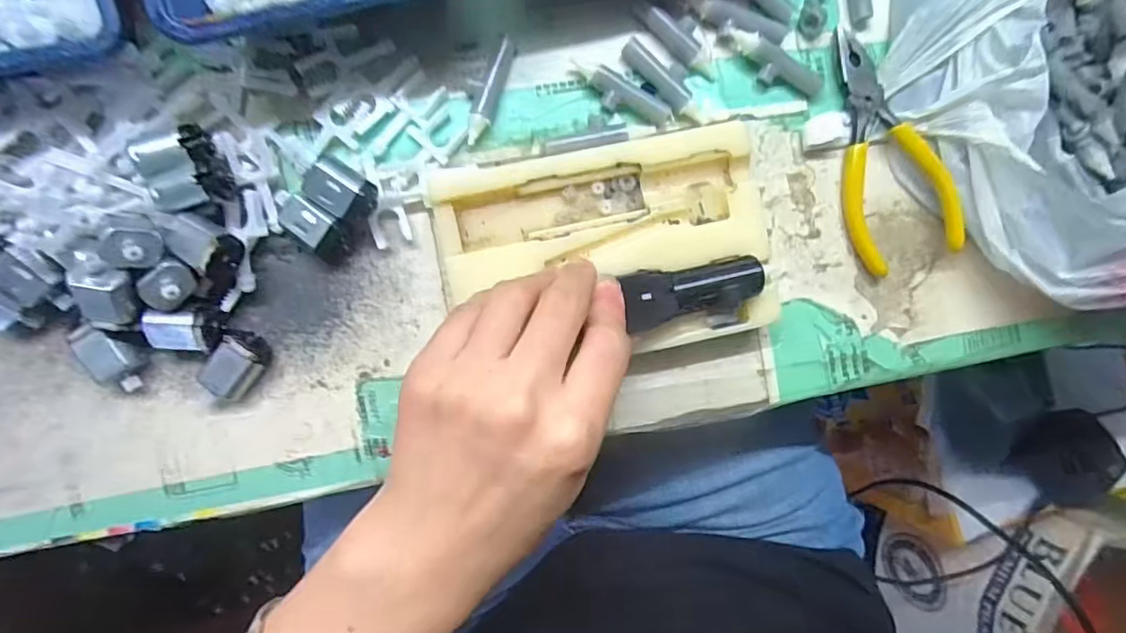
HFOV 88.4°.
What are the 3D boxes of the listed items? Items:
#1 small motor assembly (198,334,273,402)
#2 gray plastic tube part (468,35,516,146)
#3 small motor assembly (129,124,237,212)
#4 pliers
[{"bbox_3d":[-0.137,0.020,0.245,0.018,0.016,0.027,35,91,-7],"label":"small motor assembly"},{"bbox_3d":[-0.031,-0.098,0.251,0.009,0.011,0.049,21,92,-7],"label":"gray plastic tube part"},{"bbox_3d":[-0.149,-0.057,0.231,0.028,0.020,0.031,-25,97,-3],"label":"small motor assembly"},{"bbox_3d":[0.146,-0.077,0.266,0.045,0.017,0.108,-22,96,-4],"label":"pliers"}]

